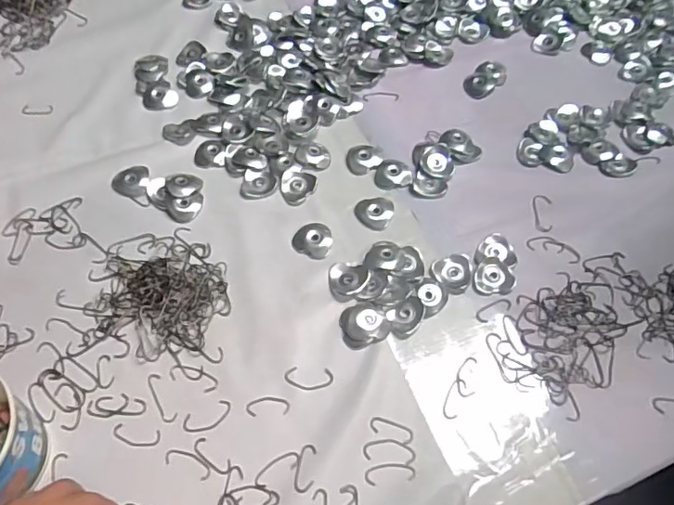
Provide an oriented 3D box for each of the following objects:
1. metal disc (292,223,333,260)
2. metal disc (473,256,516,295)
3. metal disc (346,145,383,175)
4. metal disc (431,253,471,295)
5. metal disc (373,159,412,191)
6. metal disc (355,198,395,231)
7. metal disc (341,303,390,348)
[{"bbox_3d":[-0.022,-0.013,0.501,0.037,0.009,0.034,0,60,0],"label":"metal disc"},{"bbox_3d":[0.139,0.024,0.476,0.034,0.007,0.036,0,60,0],"label":"metal disc"},{"bbox_3d":[0.028,-0.097,0.551,0.038,0.008,0.033,-20,63,-11],"label":"metal disc"},{"bbox_3d":[0.107,0.017,0.481,0.036,0.004,0.036,0,60,0],"label":"metal disc"},{"bbox_3d":[0.056,-0.081,0.538,0.035,0.006,0.037,-8,61,-5],"label":"metal disc"},{"bbox_3d":[0.037,-0.041,0.518,0.036,0.007,0.036,0,60,0],"label":"metal disc"},{"bbox_3d":[0.024,0.059,0.456,0.040,0.010,0.037,0,60,0],"label":"metal disc"}]

